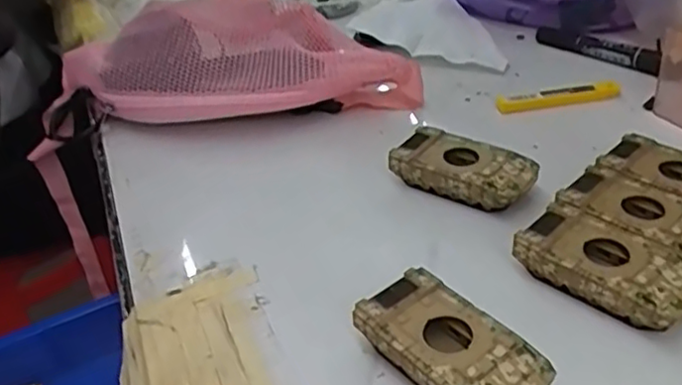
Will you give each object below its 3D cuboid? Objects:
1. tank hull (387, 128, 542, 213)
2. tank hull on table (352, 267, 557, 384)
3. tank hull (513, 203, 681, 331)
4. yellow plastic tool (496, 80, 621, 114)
[{"bbox_3d":[0.086,-0.015,0.464,0.092,0.026,0.049,19,42,31],"label":"tank hull"},{"bbox_3d":[0.055,0.082,0.334,0.052,0.026,0.095,-27,41,-27],"label":"tank hull on table"},{"bbox_3d":[0.150,0.045,0.374,0.050,0.027,0.094,-32,43,-32],"label":"tank hull"},{"bbox_3d":[0.183,-0.082,0.554,0.109,0.007,0.015,-12,36,-8],"label":"yellow plastic tool"}]

